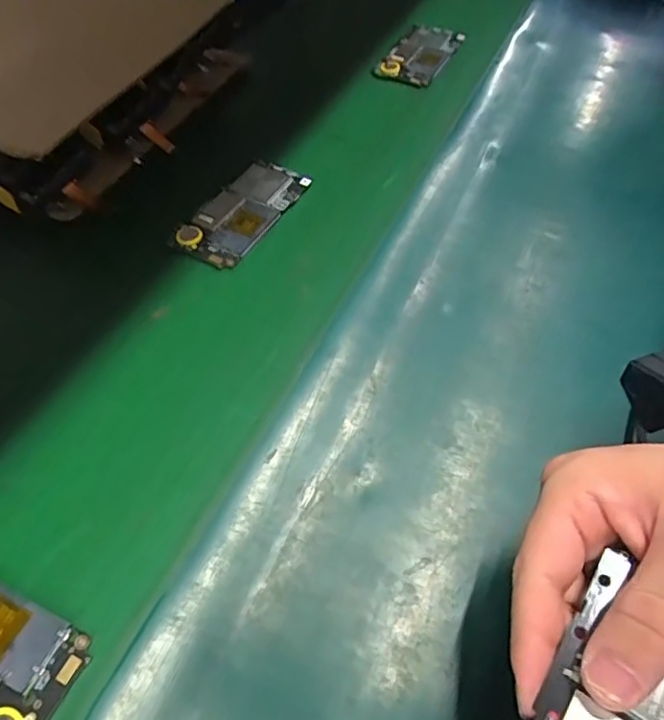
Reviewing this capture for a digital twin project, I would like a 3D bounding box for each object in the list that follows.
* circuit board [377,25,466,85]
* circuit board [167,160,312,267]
[{"bbox_3d":[0.099,-0.340,0.615,0.062,0.018,0.111,25,62,19],"label":"circuit board"},{"bbox_3d":[-0.071,-0.123,0.452,0.060,0.006,0.123,25,57,16],"label":"circuit board"}]

